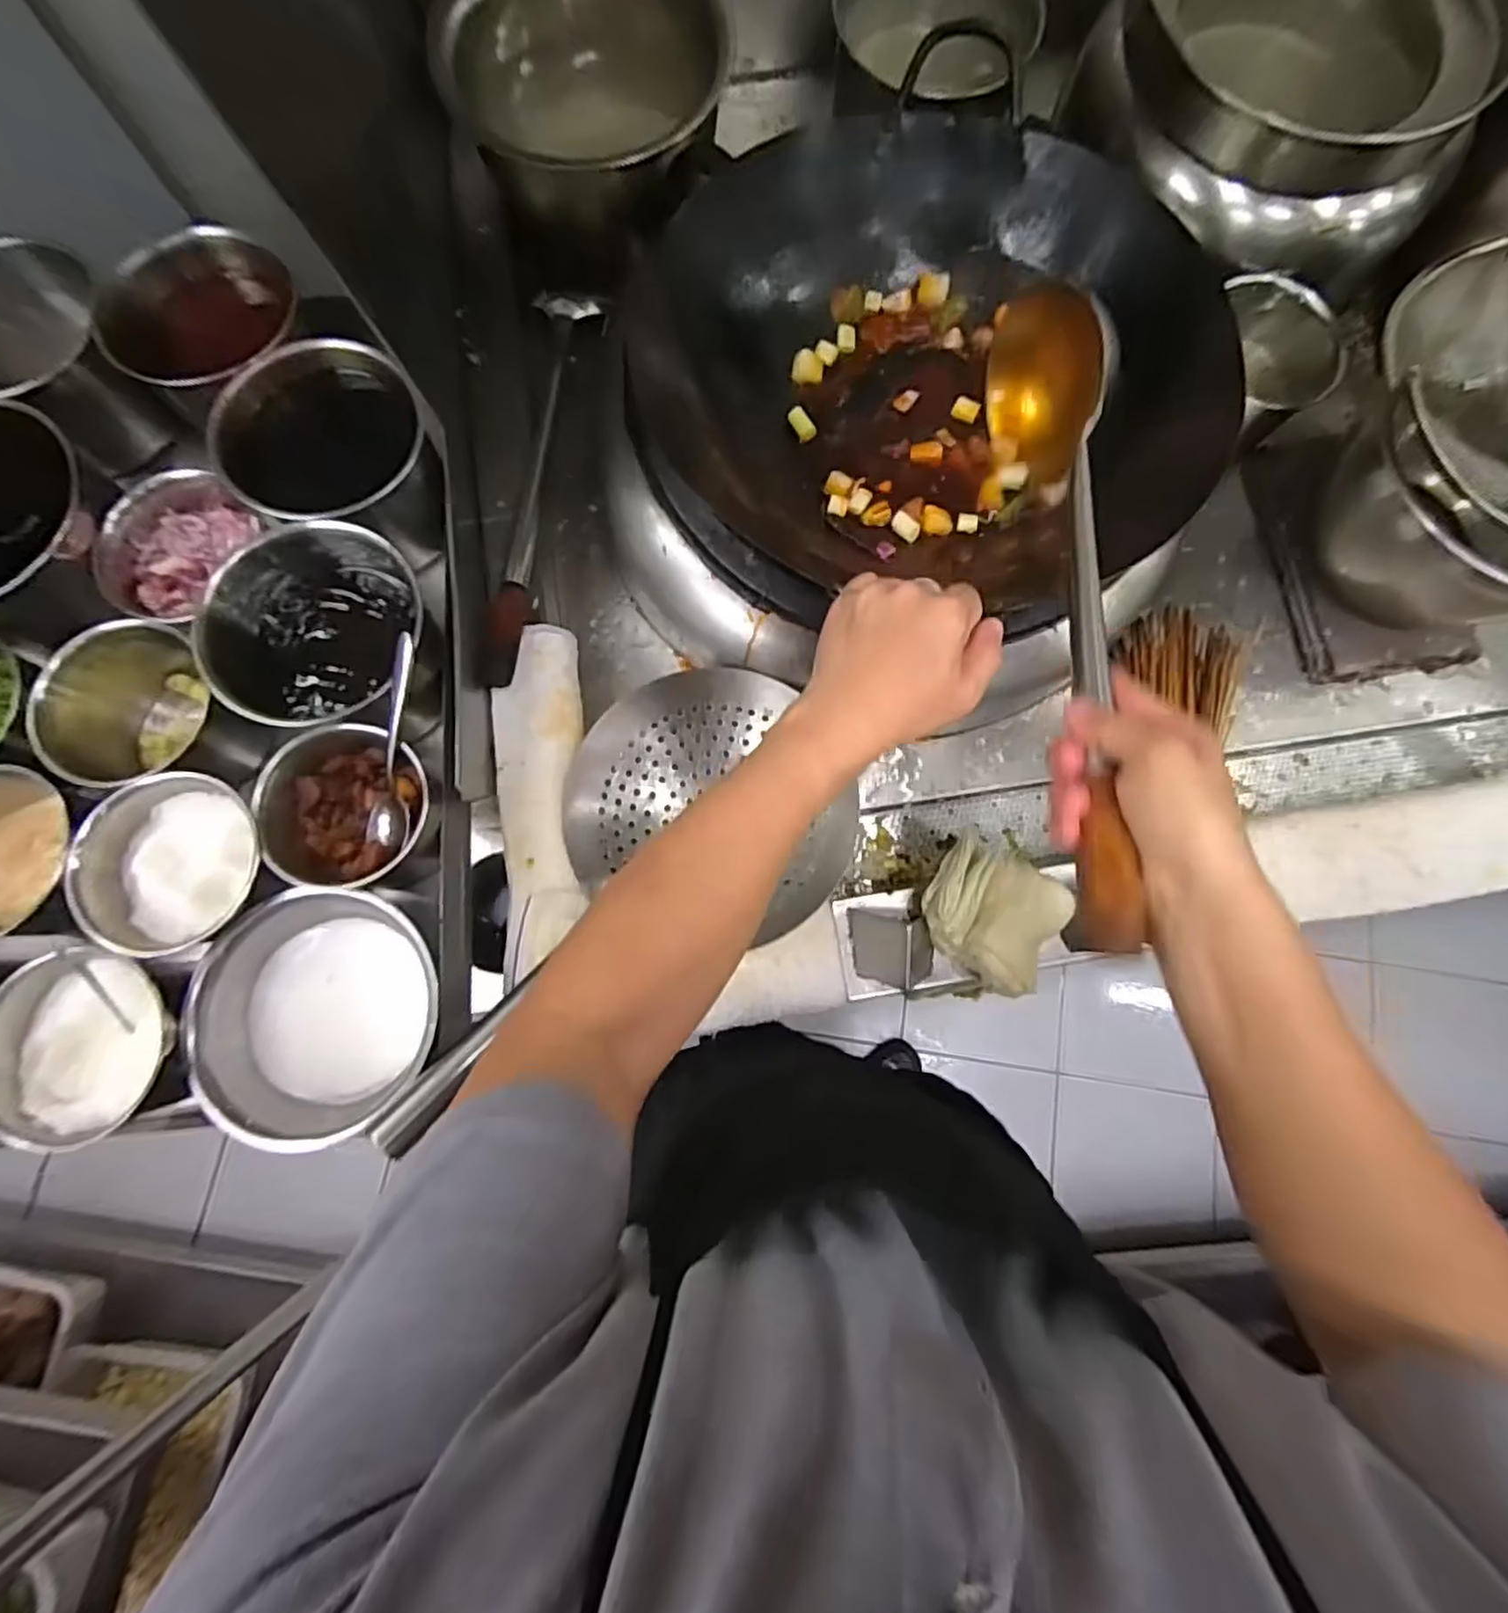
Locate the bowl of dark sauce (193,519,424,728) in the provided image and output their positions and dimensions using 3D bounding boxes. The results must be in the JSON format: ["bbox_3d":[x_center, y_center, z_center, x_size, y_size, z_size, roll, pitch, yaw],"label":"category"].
[{"bbox_3d":[-0.320,-0.133,0.529,0.150,0.097,0.144,0,79,-1],"label":"bowl of dark sauce"}]

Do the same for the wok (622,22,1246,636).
[{"bbox_3d":[0.128,-0.346,0.569,0.430,0.116,0.397,0,79,-1],"label":"wok"}]

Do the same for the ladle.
[{"bbox_3d":[0.202,-0.150,0.447,0.058,0.110,0.486,6,61,0],"label":"ladle"}]

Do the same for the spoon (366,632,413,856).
[{"bbox_3d":[-0.267,-0.045,0.513,0.033,0.018,0.164,17,113,2],"label":"spoon"}]

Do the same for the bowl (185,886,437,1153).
[{"bbox_3d":[-0.311,0.149,0.519,0.166,0.095,0.164,0,79,-1],"label":"bowl"}]

